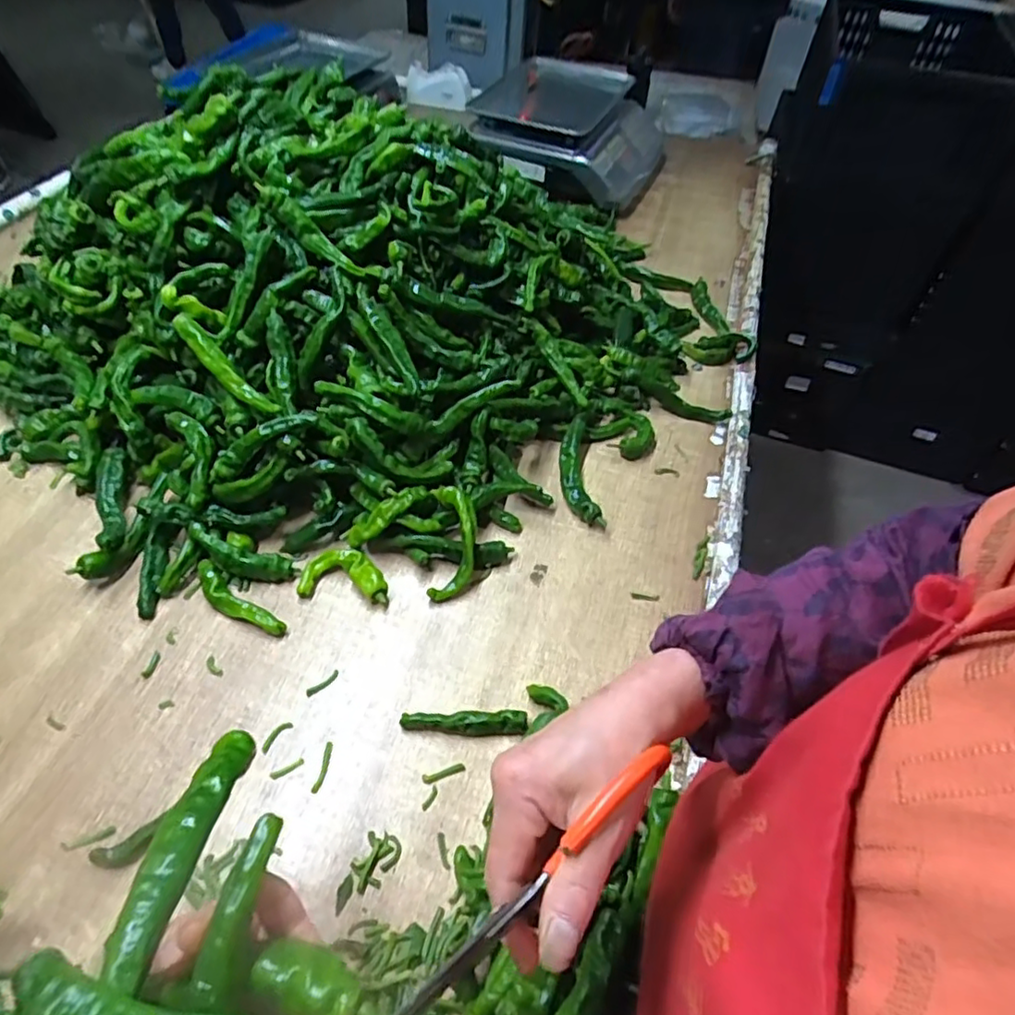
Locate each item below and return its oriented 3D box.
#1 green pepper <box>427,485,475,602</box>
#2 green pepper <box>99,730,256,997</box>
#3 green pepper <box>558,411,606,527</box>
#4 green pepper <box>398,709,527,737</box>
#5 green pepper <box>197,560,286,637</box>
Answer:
[{"bbox_3d":[-0.055,0.035,0.624,0.045,0.022,0.115,1,78,-3],"label":"green pepper"},{"bbox_3d":[-0.148,0.150,0.291,0.020,0.014,0.129,2,22,-2],"label":"green pepper"},{"bbox_3d":[0.081,-0.043,0.720,0.045,0.040,0.144,-3,49,-7],"label":"green pepper"},{"bbox_3d":[-0.037,0.184,0.531,0.105,0.016,0.021,-1,49,-6],"label":"green pepper"},{"bbox_3d":[-0.259,0.090,0.591,0.113,0.019,0.027,31,54,21],"label":"green pepper"}]

